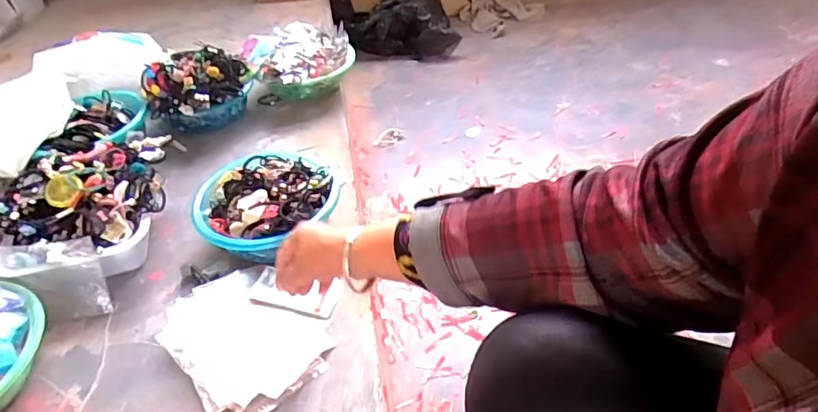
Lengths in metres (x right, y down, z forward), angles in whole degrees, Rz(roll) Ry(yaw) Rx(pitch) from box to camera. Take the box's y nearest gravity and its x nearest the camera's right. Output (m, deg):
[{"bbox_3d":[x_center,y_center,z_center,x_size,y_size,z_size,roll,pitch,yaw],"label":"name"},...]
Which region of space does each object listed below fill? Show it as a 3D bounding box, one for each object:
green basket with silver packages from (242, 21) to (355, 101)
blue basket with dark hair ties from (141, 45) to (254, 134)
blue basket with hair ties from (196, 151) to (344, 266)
[{"bbox_3d":[-0.245,-0.320,1.183,0.240,0.128,0.202,-9,41,-7],"label":"green basket with silver packages"},{"bbox_3d":[-0.434,-0.243,1.063,0.174,0.129,0.161,4,41,8],"label":"blue basket with dark hair ties"},{"bbox_3d":[-0.222,-0.007,0.843,0.236,0.094,0.241,-2,41,2],"label":"blue basket with hair ties"}]

